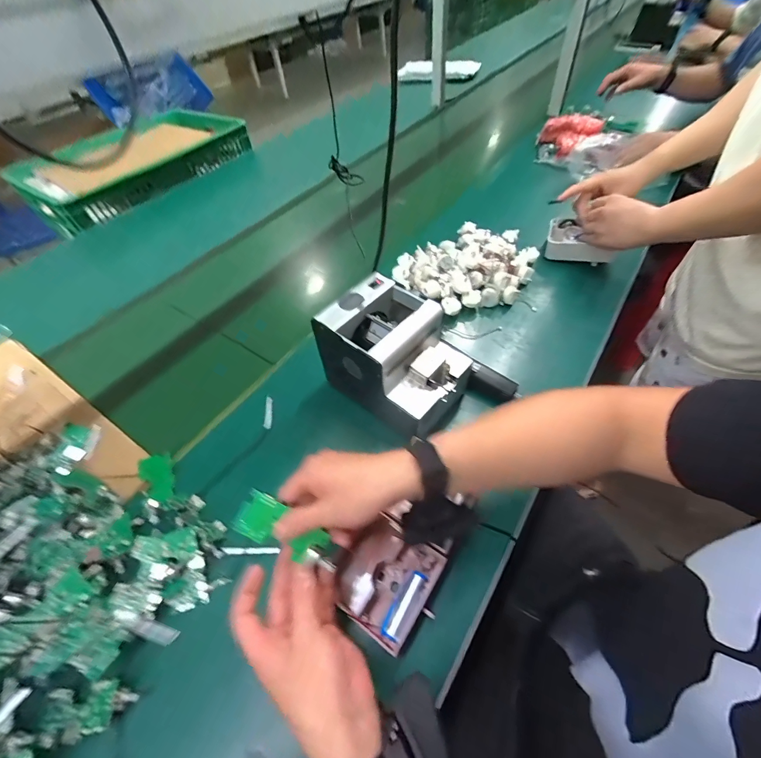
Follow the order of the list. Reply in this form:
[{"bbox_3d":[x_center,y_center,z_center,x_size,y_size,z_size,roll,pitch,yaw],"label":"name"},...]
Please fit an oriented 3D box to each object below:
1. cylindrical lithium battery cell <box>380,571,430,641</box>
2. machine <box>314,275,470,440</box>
[{"bbox_3d":[0.027,0.237,0.371,0.022,0.017,0.067,27,59,23],"label":"cylindrical lithium battery cell"},{"bbox_3d":[0.024,-0.023,0.503,0.173,0.161,0.131,35,63,27],"label":"machine"}]

